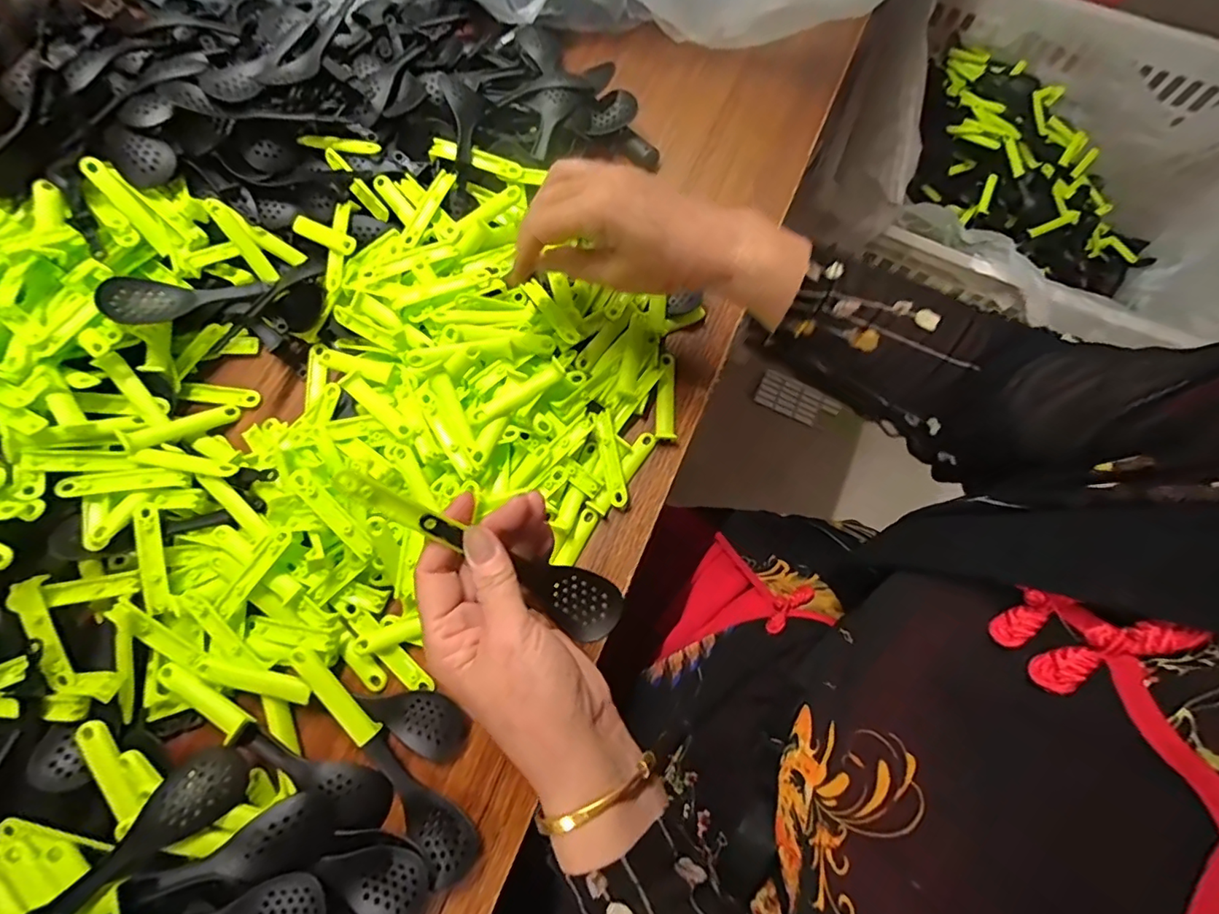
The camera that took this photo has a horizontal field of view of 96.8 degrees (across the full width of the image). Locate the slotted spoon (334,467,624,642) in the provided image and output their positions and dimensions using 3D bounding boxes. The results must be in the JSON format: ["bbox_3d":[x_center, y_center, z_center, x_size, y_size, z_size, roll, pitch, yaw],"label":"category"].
[{"bbox_3d":[-0.063,0.052,0.296,0.171,0.023,0.035,37,73,-27],"label":"slotted spoon"}]

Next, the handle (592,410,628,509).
[{"bbox_3d":[0.000,0.001,0.416,0.014,0.011,0.075,-11,74,-4],"label":"handle"}]

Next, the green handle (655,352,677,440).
[{"bbox_3d":[0.045,-0.049,0.434,0.016,0.009,0.075,1,74,0],"label":"green handle"}]

